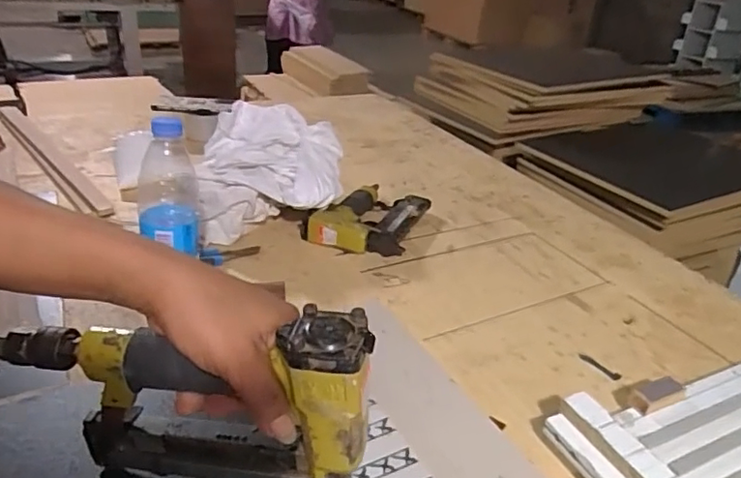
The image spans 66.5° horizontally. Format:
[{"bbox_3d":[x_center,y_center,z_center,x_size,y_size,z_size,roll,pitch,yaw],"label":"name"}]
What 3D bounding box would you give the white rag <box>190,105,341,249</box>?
[{"bbox_3d":[-0.146,-0.100,0.826,0.215,0.149,0.135,-5,31,-16],"label":"white rag"}]

